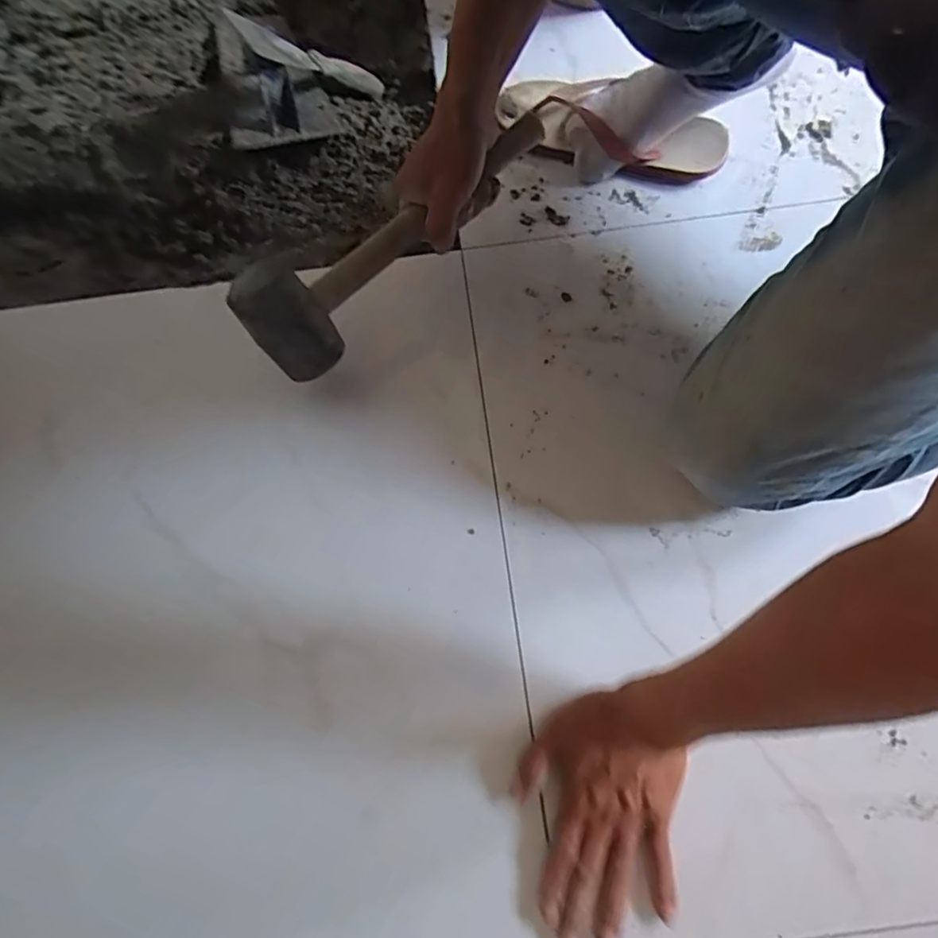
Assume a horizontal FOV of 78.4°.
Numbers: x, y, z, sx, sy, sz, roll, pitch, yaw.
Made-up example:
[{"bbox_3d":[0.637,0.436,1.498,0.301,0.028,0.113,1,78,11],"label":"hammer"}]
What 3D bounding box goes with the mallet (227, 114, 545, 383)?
[{"bbox_3d":[-0.067,-0.193,0.482,0.282,0.073,0.066,-44,75,-9],"label":"mallet"}]

